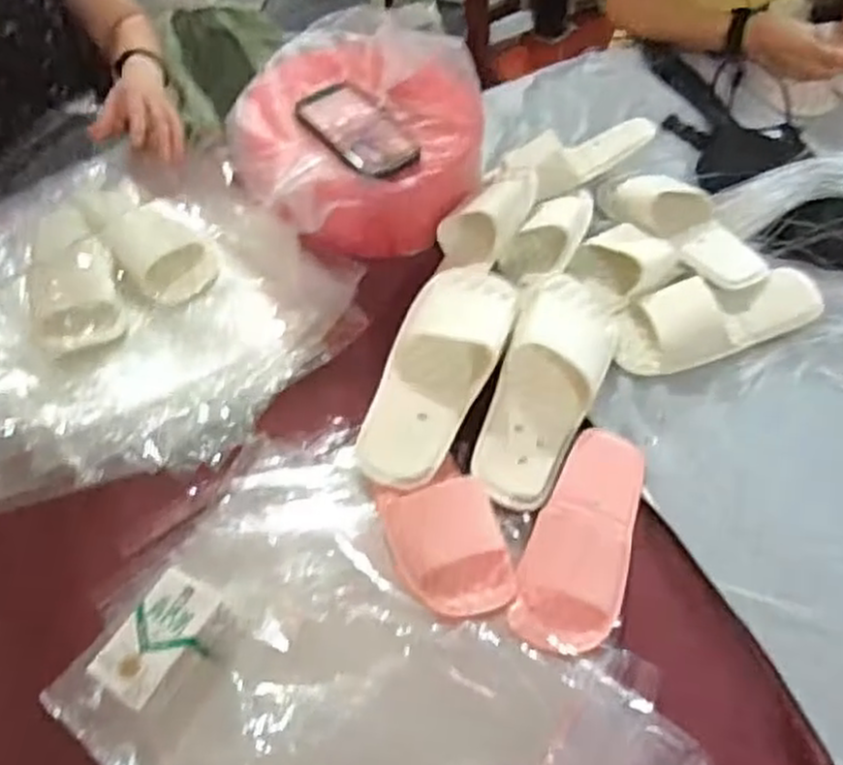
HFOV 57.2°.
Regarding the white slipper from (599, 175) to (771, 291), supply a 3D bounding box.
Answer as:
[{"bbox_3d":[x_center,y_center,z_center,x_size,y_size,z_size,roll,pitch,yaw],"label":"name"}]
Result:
[{"bbox_3d":[0.304,-0.189,0.898,0.094,0.053,0.218,-34,63,-19],"label":"white slipper"}]

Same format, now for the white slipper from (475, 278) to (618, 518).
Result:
[{"bbox_3d":[0.136,0.003,0.821,0.109,0.057,0.274,14,59,11],"label":"white slipper"}]

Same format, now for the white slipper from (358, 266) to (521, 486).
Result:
[{"bbox_3d":[0.019,-0.015,0.817,0.115,0.048,0.261,15,59,11],"label":"white slipper"}]

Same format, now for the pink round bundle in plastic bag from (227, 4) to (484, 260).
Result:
[{"bbox_3d":[-0.086,-0.313,0.952,0.287,0.157,0.276,-1,57,1],"label":"pink round bundle in plastic bag"}]

